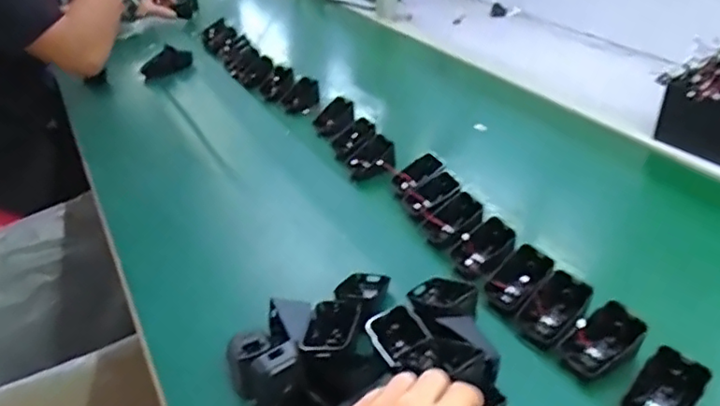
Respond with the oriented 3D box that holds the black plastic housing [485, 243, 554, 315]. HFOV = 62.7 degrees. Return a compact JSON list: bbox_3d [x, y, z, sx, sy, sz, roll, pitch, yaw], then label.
[{"bbox_3d":[0.155,0.076,0.575,0.069,0.017,0.048,-51,40,-6],"label":"black plastic housing"}]

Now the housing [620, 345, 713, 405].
[{"bbox_3d":[0.235,0.150,0.458,0.064,0.037,0.045,-33,41,-29],"label":"housing"}]

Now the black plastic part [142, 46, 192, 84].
[{"bbox_3d":[-0.367,-0.265,1.118,0.096,0.044,0.031,-31,41,-13],"label":"black plastic part"}]

